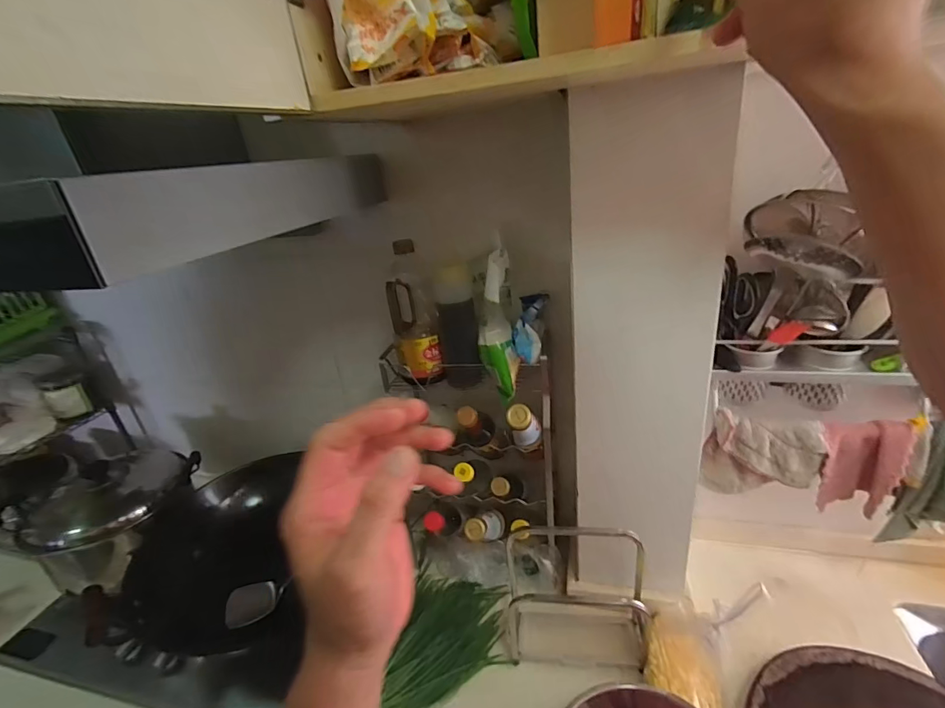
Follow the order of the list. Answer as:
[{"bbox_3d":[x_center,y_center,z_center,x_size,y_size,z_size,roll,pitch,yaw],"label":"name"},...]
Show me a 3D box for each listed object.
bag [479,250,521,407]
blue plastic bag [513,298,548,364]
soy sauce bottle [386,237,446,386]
[{"bbox_3d":[0.040,-0.041,0.696,0.060,0.222,0.074,-8,24,-2],"label":"bag"},{"bbox_3d":[0.095,-0.042,0.754,0.055,0.114,0.030,6,-5,28],"label":"blue plastic bag"},{"bbox_3d":[-0.099,-0.067,0.772,0.074,0.242,0.067,13,31,38],"label":"soy sauce bottle"}]

